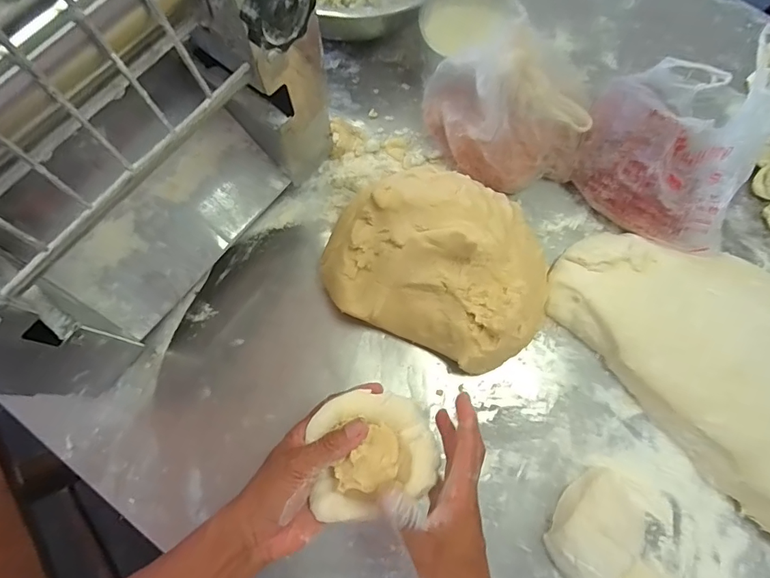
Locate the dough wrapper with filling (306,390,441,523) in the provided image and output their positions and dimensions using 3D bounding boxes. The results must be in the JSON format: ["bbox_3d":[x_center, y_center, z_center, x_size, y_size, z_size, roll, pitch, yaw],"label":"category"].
[{"bbox_3d":[-0.007,0.143,0.393,0.111,0.050,0.100,-7,75,-3],"label":"dough wrapper with filling"}]

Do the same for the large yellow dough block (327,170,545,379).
[{"bbox_3d":[0.076,-0.040,0.564,0.274,0.120,0.223,25,76,5],"label":"large yellow dough block"}]

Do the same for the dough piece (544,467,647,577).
[{"bbox_3d":[0.250,0.272,0.509,0.089,0.071,0.132,44,78,10],"label":"dough piece"}]

